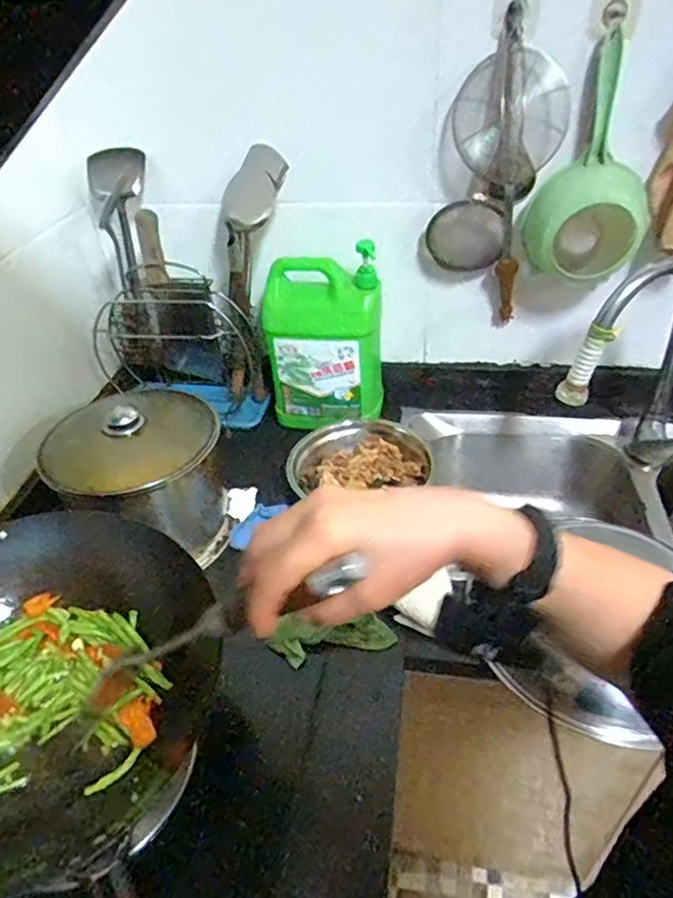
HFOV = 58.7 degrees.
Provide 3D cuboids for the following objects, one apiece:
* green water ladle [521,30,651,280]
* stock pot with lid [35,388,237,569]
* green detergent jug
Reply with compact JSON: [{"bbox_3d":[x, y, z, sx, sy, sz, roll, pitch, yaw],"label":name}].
[{"bbox_3d":[0.368,-0.391,0.853,0.157,0.303,0.116,16,43,22],"label":"green water ladle"},{"bbox_3d":[-0.250,0.038,0.827,0.191,0.205,0.223,6,40,11],"label":"stock pot with lid"},{"bbox_3d":[-0.018,-0.176,0.978,0.182,0.274,0.098,-4,39,0],"label":"green detergent jug"}]

